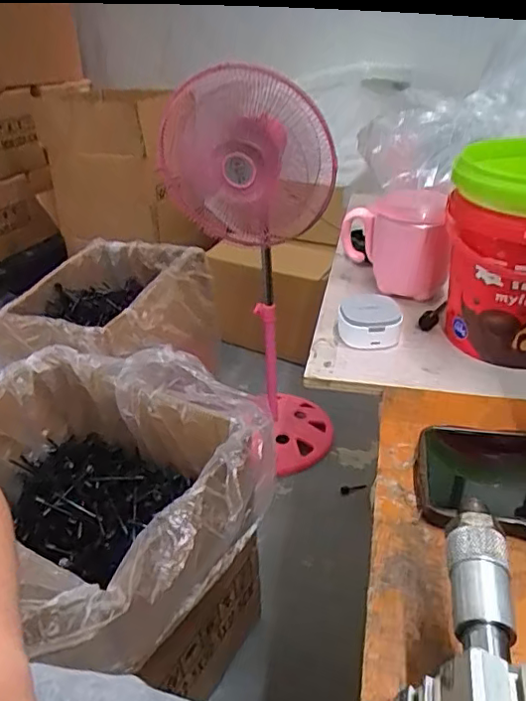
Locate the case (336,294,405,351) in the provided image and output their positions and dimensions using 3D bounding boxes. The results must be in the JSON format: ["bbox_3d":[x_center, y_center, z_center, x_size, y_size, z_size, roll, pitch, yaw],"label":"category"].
[{"bbox_3d":[0.095,-0.028,0.501,0.052,0.031,0.059,0,33,5],"label":"case"}]

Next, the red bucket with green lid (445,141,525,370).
[{"bbox_3d":[0.215,-0.079,0.454,0.128,0.153,0.131,9,35,19],"label":"red bucket with green lid"}]

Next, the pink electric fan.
[{"bbox_3d":[-0.016,-0.152,1.242,0.321,0.849,0.292,-7,33,-6],"label":"pink electric fan"}]

